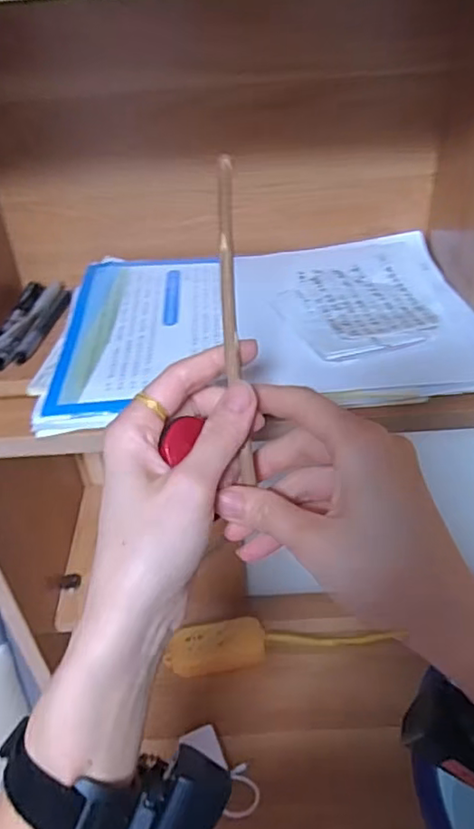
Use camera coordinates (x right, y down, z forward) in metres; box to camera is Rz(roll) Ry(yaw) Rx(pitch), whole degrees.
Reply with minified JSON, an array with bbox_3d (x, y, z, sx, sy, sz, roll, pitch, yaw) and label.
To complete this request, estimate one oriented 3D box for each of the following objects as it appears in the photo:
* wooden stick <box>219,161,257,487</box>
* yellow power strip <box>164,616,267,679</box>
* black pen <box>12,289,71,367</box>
[{"bbox_3d":[-0.002,-0.048,0.298,0.009,0.161,0.006,-4,-1,1],"label":"wooden stick"},{"bbox_3d":[-0.028,0.308,0.810,0.130,0.027,0.057,-8,38,-4],"label":"yellow power strip"},{"bbox_3d":[-0.159,-0.074,0.497,0.013,0.007,0.105,2,38,9],"label":"black pen"}]

